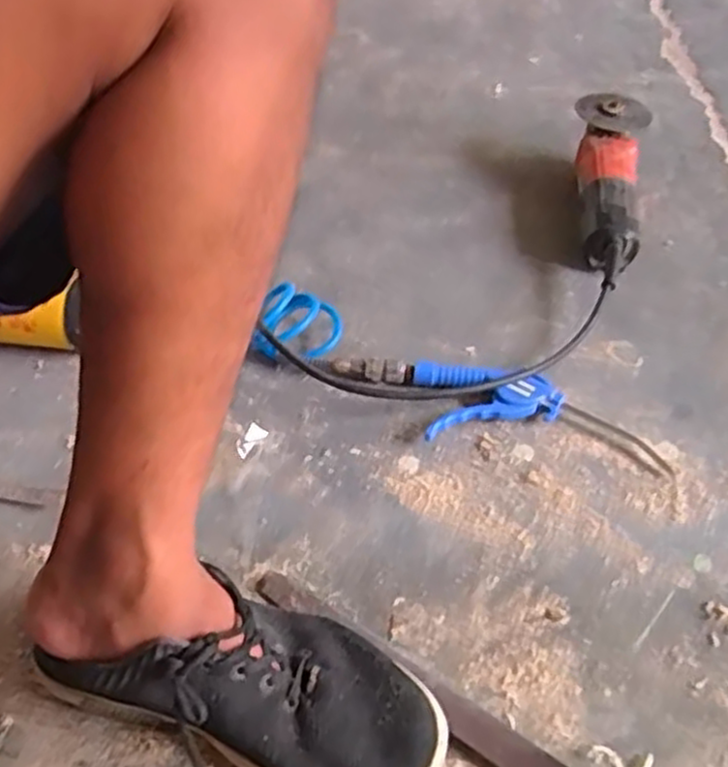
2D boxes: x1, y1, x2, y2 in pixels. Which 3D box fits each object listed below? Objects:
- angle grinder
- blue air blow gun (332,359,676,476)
[{"bbox_3d":[0.284,-0.219,0.868,0.079,0.090,0.299,8,45,4],"label":"angle grinder"},{"bbox_3d":[0.114,0.022,0.665,0.289,0.024,0.078,12,46,8],"label":"blue air blow gun"}]

